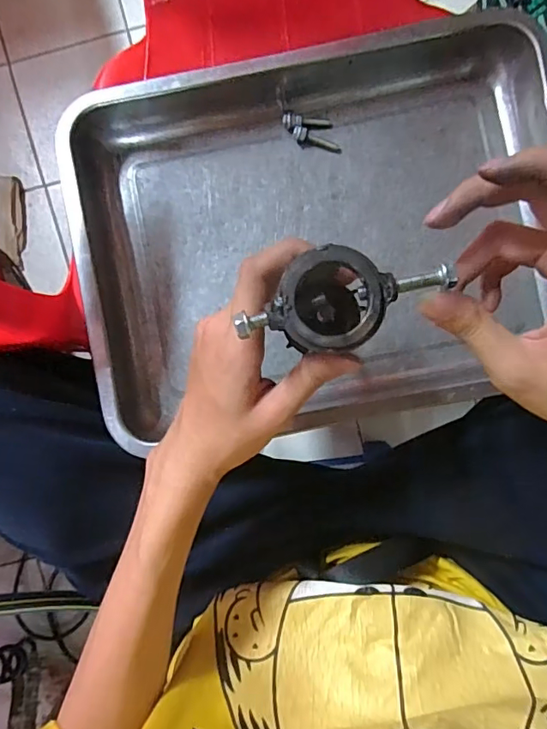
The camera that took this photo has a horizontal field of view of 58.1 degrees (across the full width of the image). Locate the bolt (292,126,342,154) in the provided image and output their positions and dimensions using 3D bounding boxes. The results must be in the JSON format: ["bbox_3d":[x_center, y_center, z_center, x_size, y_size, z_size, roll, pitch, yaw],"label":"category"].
[{"bbox_3d":[0.037,-0.190,0.419,0.043,0.007,0.010,22,95,-1],"label":"bolt"}]

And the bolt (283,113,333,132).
[{"bbox_3d":[0.029,-0.204,0.418,0.042,0.009,0.014,7,95,0],"label":"bolt"}]

